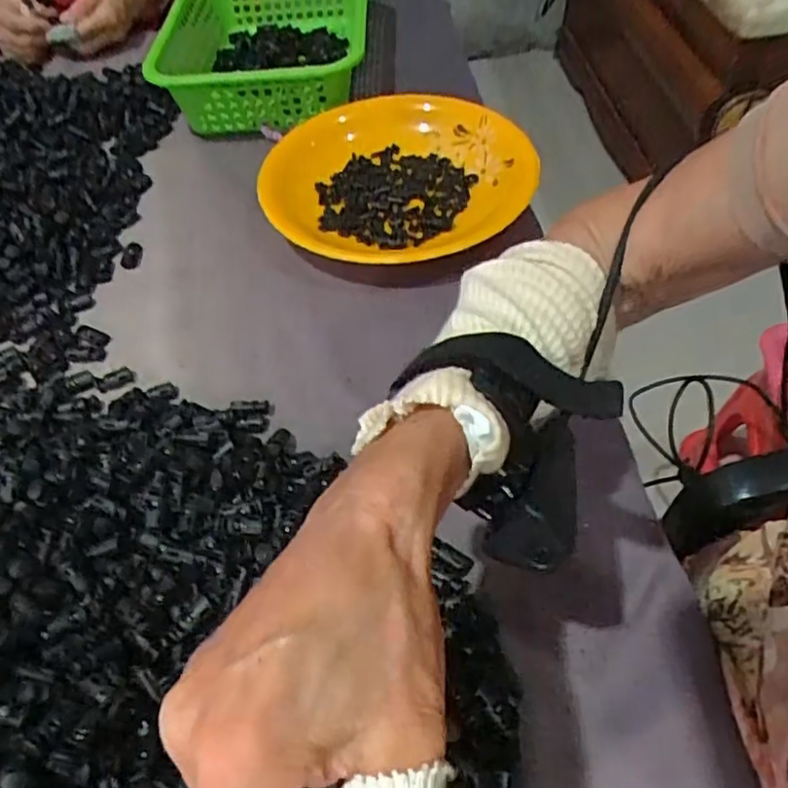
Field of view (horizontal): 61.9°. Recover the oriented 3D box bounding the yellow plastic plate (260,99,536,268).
[{"bbox_3d":[0.007,-0.190,0.587,0.210,0.055,0.227,-3,53,3],"label":"yellow plastic plate"}]

